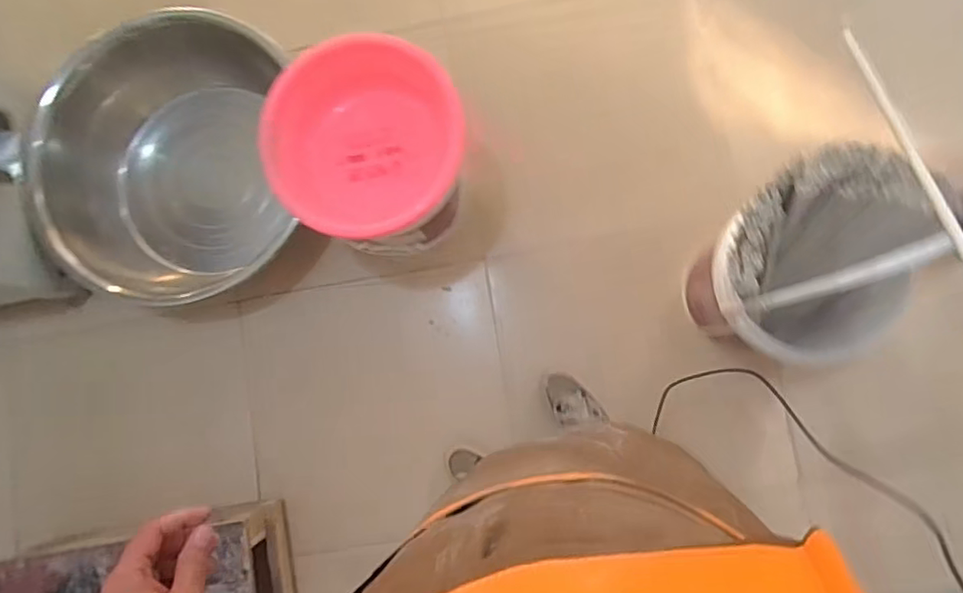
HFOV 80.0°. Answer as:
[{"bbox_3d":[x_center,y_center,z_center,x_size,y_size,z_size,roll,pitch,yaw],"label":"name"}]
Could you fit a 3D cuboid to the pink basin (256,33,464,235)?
[{"bbox_3d":[-0.220,-0.285,1.068,0.356,0.120,0.352,-5,109,-13],"label":"pink basin"}]

